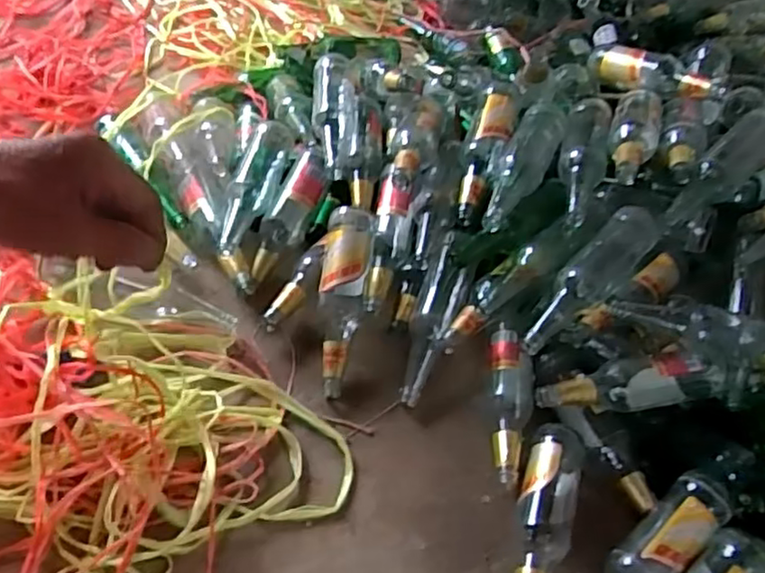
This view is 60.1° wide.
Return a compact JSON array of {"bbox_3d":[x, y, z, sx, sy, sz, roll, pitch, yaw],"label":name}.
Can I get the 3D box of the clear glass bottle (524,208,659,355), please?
[{"bbox_3d":[0.275,-0.004,0.894,0.273,0.075,0.063,-42,61,-18],"label":"clear glass bottle"}]

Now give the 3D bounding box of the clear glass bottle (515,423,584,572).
[{"bbox_3d":[0.191,0.285,0.800,0.078,0.060,0.267,25,47,7],"label":"clear glass bottle"}]

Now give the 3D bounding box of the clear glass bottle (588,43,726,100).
[{"bbox_3d":[0.457,-0.361,1.118,0.062,0.061,0.261,-25,41,-27],"label":"clear glass bottle"}]

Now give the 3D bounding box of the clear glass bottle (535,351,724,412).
[{"bbox_3d":[0.330,0.129,0.878,0.276,0.062,0.060,0,49,-15],"label":"clear glass bottle"}]

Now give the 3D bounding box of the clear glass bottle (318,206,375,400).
[{"bbox_3d":[-0.056,0.015,0.915,0.066,0.065,0.273,6,73,0],"label":"clear glass bottle"}]

